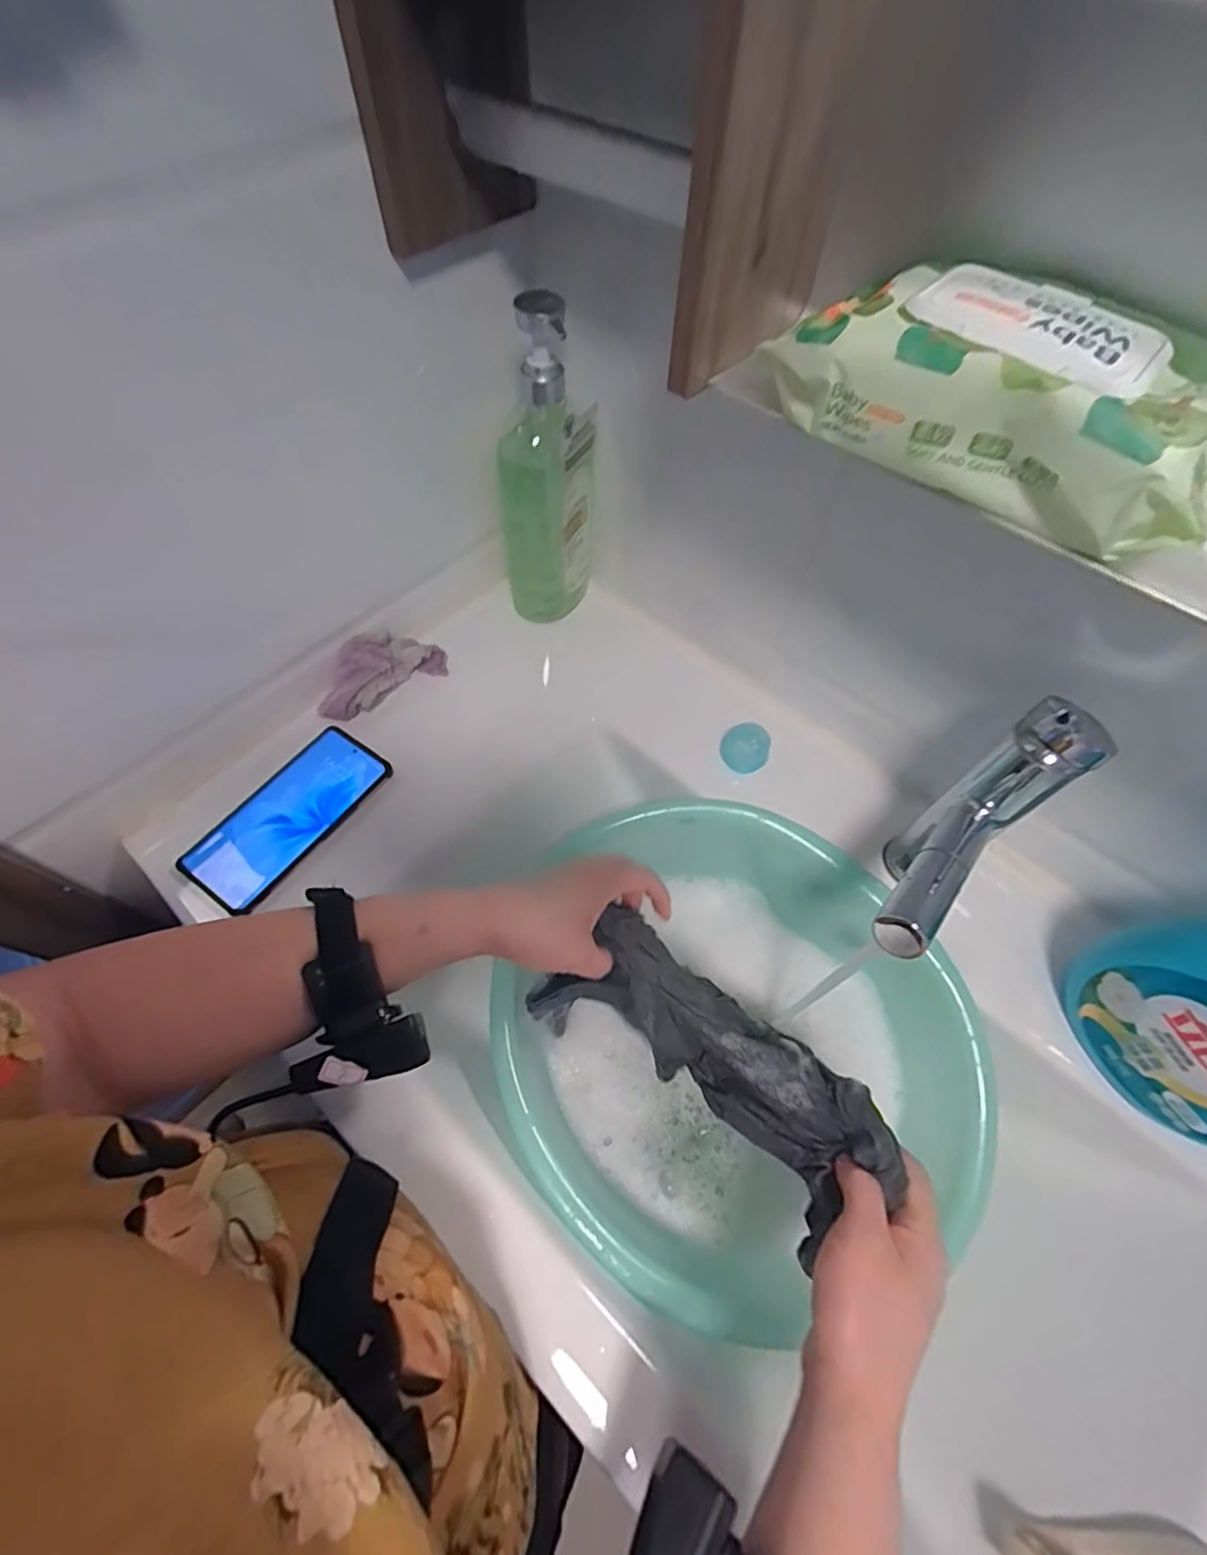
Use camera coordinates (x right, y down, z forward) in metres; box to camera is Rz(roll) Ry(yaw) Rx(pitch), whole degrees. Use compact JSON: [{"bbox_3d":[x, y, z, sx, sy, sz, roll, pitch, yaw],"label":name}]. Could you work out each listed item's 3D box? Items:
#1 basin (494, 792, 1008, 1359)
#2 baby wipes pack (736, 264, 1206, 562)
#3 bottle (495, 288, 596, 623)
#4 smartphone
[{"bbox_3d":[0.111,0.211,0.480,0.356,0.104,0.338,1,60,-1],"label":"basin"},{"bbox_3d":[0.171,-0.170,0.261,0.197,0.048,0.098,35,65,17],"label":"baby wipes pack"},{"bbox_3d":[-0.052,-0.264,0.553,0.092,0.268,0.061,-3,60,-3],"label":"bottle"},{"bbox_3d":[-0.263,0.030,0.509,0.078,0.016,0.167,30,64,15],"label":"smartphone"}]

